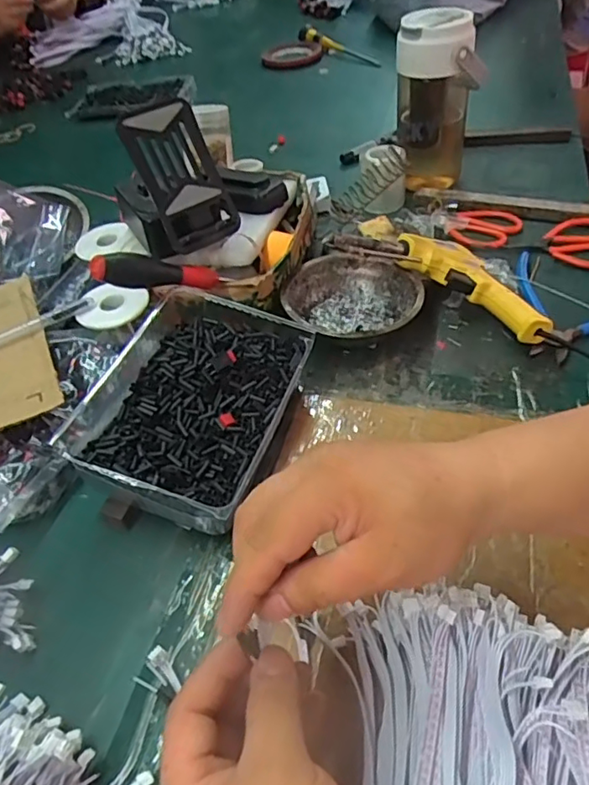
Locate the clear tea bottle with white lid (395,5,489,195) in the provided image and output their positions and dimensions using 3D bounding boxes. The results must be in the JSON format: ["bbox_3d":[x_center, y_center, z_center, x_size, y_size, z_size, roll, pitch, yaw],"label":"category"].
[{"bbox_3d":[0.166,-0.342,0.671,0.091,0.181,0.088,0,46,9],"label":"clear tea bottle with white lid"}]

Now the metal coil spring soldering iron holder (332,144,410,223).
[{"bbox_3d":[0.086,-0.248,0.690,0.105,0.032,0.037,-36,36,33],"label":"metal coil spring soldering iron holder"}]

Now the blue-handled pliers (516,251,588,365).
[{"bbox_3d":[0.250,-0.075,0.520,0.127,0.012,0.127,23,53,27],"label":"blue-handled pliers"}]

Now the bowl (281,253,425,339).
[{"bbox_3d":[0.054,-0.083,0.542,0.123,0.042,0.121,-4,46,4],"label":"bowl"}]

